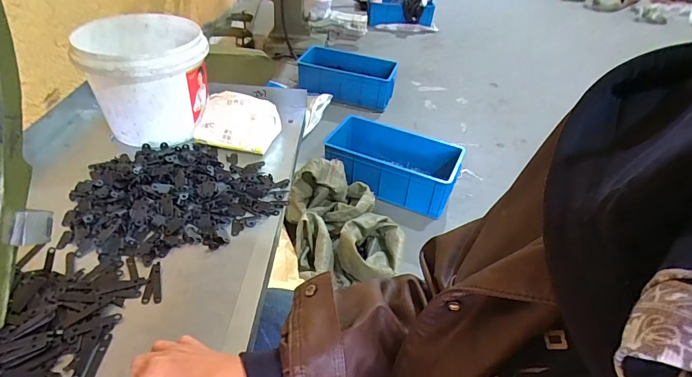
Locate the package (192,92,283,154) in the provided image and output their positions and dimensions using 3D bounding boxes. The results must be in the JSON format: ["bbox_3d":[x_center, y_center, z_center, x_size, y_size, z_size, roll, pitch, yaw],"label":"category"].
[{"bbox_3d":[-0.179,-0.115,0.631,0.123,0.069,0.077,12,42,7],"label":"package"}]

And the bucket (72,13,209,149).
[{"bbox_3d":[-0.315,-0.179,0.634,0.169,0.139,0.183,-18,47,-24],"label":"bucket"}]

